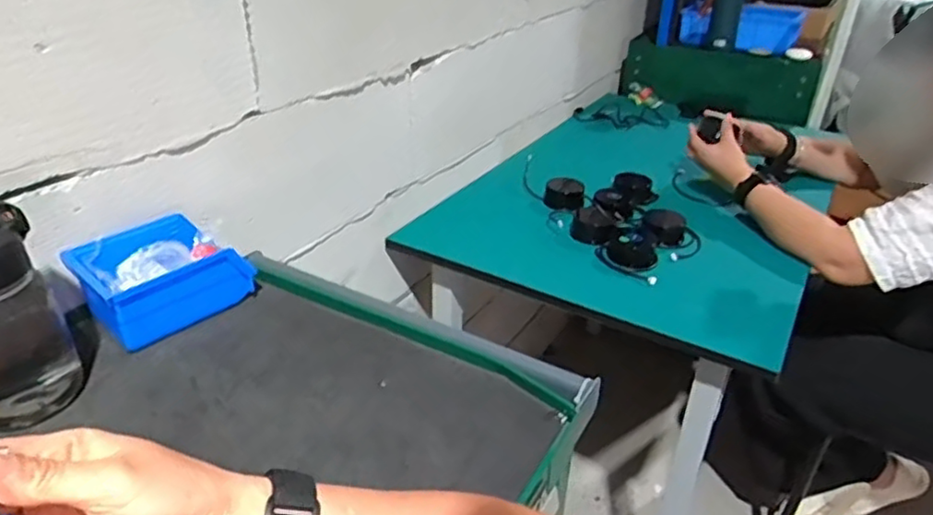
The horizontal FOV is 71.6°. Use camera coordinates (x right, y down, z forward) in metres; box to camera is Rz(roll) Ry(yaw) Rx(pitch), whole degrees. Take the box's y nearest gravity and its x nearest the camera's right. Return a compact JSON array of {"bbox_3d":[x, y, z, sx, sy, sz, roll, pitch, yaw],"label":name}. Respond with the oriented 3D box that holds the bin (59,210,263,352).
[{"bbox_3d":[-0.296,0.024,0.632,0.106,0.076,0.136,27,39,36],"label":"bin"}]

